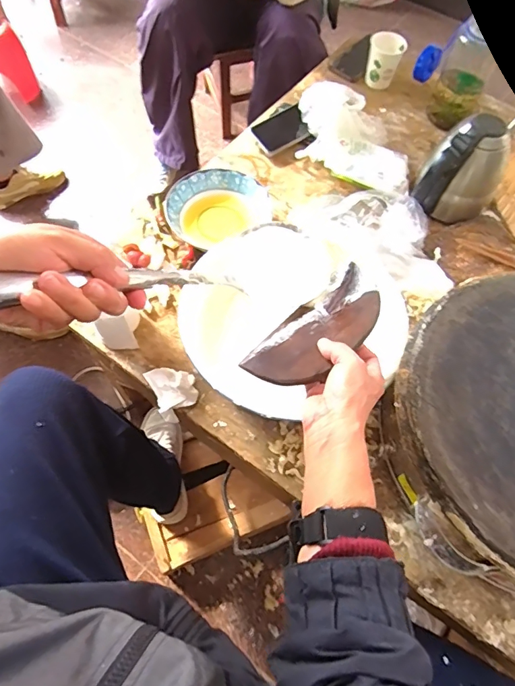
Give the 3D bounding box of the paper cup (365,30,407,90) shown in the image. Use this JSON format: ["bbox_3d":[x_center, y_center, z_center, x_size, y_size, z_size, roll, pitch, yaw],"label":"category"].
[{"bbox_3d":[0.266,-0.595,0.947,0.068,0.081,0.069,1,63,-2],"label":"paper cup"}]

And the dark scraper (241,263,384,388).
[{"bbox_3d":[0.066,-0.012,0.461,0.161,0.011,0.071,-41,72,-18],"label":"dark scraper"}]

